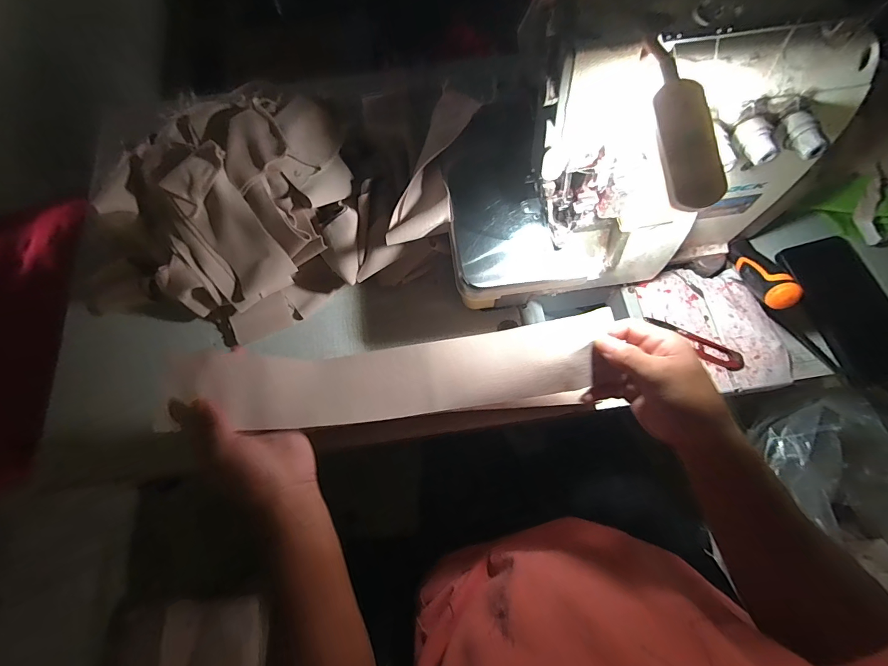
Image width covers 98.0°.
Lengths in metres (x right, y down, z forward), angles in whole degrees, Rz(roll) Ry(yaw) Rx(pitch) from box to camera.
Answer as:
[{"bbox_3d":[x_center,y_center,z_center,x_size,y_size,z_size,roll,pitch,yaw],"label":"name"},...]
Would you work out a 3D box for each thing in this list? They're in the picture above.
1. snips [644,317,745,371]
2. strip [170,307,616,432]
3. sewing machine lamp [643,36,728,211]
[{"bbox_3d":[0.272,0.013,0.419,0.104,0.008,0.025,25,75,9],"label":"snips"},{"bbox_3d":[-0.037,0.040,0.331,0.342,0.050,0.069,-5,73,-1],"label":"strip"},{"bbox_3d":[0.146,-0.130,0.236,0.031,0.016,0.108,-13,89,-3],"label":"sewing machine lamp"}]

